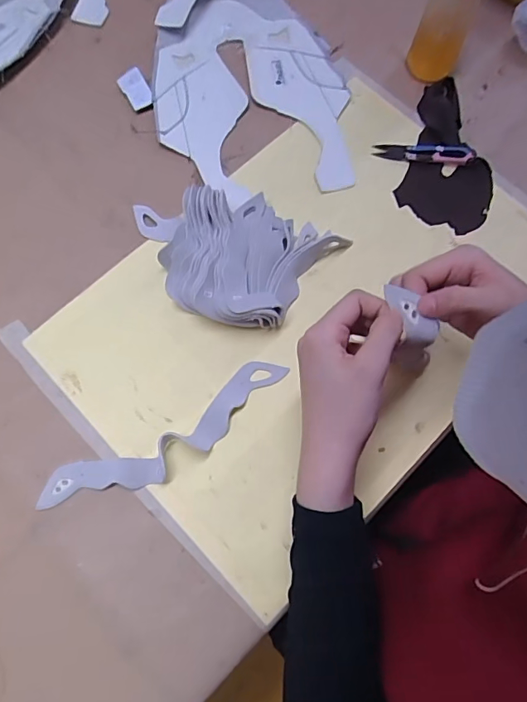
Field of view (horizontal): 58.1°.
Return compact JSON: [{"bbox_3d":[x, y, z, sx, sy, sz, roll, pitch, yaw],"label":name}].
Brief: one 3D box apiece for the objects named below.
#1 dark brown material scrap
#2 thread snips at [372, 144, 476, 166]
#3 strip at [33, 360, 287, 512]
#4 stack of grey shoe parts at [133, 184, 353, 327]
[{"bbox_3d":[0.196,-0.204,0.485,0.091,0.023,0.164,18,73,4],"label":"dark brown material scrap"},{"bbox_3d":[0.164,-0.205,0.486,0.097,0.015,0.020,10,72,1],"label":"thread snips"},{"bbox_3d":[-0.077,0.072,0.394,0.222,0.017,0.048,-29,76,-11],"label":"strip"},{"bbox_3d":[-0.036,-0.097,0.436,0.175,0.038,0.132,29,74,7],"label":"stack of grey shoe parts"}]

